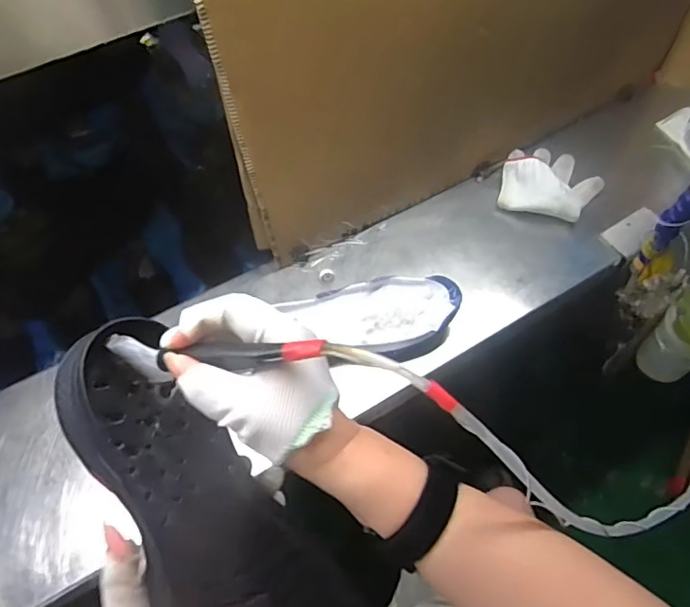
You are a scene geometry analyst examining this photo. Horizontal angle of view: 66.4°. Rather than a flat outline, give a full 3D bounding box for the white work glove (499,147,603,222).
[{"bbox_3d":[0.275,-0.165,0.701,0.127,0.041,0.118,22,62,14],"label":"white work glove"}]

